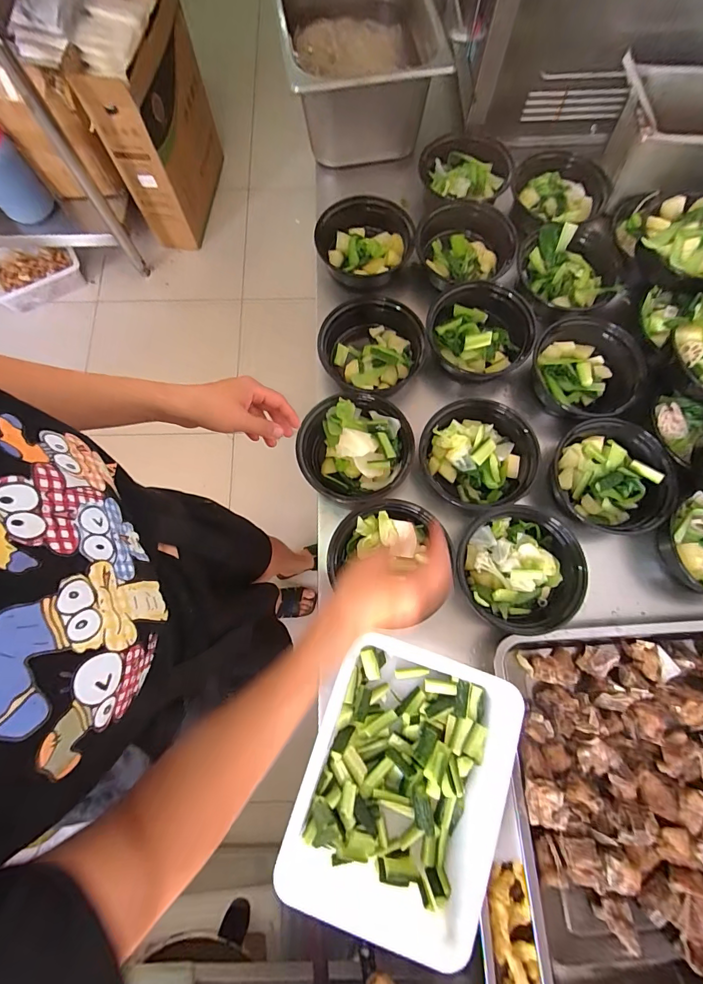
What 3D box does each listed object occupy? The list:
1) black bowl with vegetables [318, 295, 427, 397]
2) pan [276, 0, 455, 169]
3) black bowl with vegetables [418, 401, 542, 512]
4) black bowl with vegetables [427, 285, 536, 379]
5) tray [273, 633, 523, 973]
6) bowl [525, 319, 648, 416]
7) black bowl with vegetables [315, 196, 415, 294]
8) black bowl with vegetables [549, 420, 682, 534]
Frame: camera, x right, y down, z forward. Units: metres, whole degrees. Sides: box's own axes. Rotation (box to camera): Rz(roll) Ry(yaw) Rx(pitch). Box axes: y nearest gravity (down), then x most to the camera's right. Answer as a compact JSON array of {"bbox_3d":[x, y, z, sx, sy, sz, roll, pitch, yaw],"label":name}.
[{"bbox_3d":[0.032,-0.221,0.612,0.156,0.071,0.165,0,74,0],"label":"black bowl with vegetables"},{"bbox_3d":[0.019,-0.781,0.701,0.276,0.135,0.337,-9,74,-3],"label":"pan"},{"bbox_3d":[0.185,-0.055,0.567,0.159,0.072,0.153,0,74,0],"label":"black bowl with vegetables"},{"bbox_3d":[0.203,-0.250,0.619,0.165,0.055,0.153,0,74,0],"label":"black bowl with vegetables"},{"bbox_3d":[0.064,0.328,0.444,0.217,0.070,0.272,19,74,5],"label":"tray"},{"bbox_3d":[0.366,-0.188,0.600,0.165,0.080,0.160,0,74,0],"label":"bowl"},{"bbox_3d":[0.021,-0.423,0.664,0.158,0.069,0.145,11,74,3],"label":"black bowl with vegetables"},{"bbox_3d":[0.389,-0.026,0.560,0.154,0.089,0.156,0,74,0],"label":"black bowl with vegetables"}]

